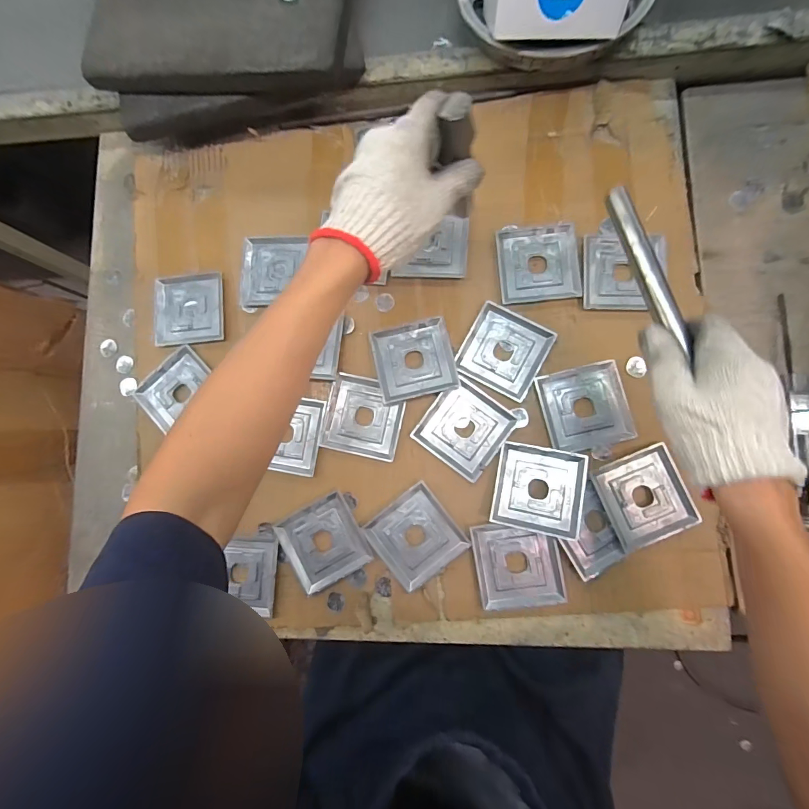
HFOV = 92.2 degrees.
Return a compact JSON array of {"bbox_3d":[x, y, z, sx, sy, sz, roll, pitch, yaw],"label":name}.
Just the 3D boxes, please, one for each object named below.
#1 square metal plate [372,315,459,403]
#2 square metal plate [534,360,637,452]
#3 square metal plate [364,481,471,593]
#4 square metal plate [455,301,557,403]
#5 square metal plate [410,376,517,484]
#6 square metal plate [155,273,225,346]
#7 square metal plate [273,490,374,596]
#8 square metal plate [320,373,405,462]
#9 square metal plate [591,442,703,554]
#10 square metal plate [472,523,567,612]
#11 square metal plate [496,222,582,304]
[{"bbox_3d":[0.011,-0.053,0.455,0.089,0.012,0.089,-13,83,4],"label":"square metal plate"},{"bbox_3d":[0.200,0.003,0.432,0.087,0.010,0.090,-13,84,4],"label":"square metal plate"},{"bbox_3d":[0.012,0.150,0.439,0.090,0.005,0.088,-40,82,1],"label":"square metal plate"},{"bbox_3d":[0.115,-0.062,0.450,0.089,0.005,0.088,29,88,8],"label":"square metal plate"},{"bbox_3d":[0.070,0.026,0.447,0.089,0.005,0.091,36,89,8],"label":"square metal plate"},{"bbox_3d":[-0.274,-0.121,0.496,0.088,0.006,0.089,-6,84,5],"label":"square metal plate"},{"bbox_3d":[-0.094,0.159,0.449,0.090,0.004,0.088,-30,82,2],"label":"square metal plate"},{"bbox_3d":[-0.047,0.015,0.460,0.089,0.007,0.089,12,86,7],"label":"square metal plate"},{"bbox_3d":[0.256,0.097,0.414,0.089,0.013,0.088,-20,83,4],"label":"square metal plate"},{"bbox_3d":[0.124,0.174,0.423,0.089,0.006,0.086,-8,84,5],"label":"square metal plate"},{"bbox_3d":[0.157,-0.167,0.458,0.090,0.005,0.091,-4,84,5],"label":"square metal plate"}]

